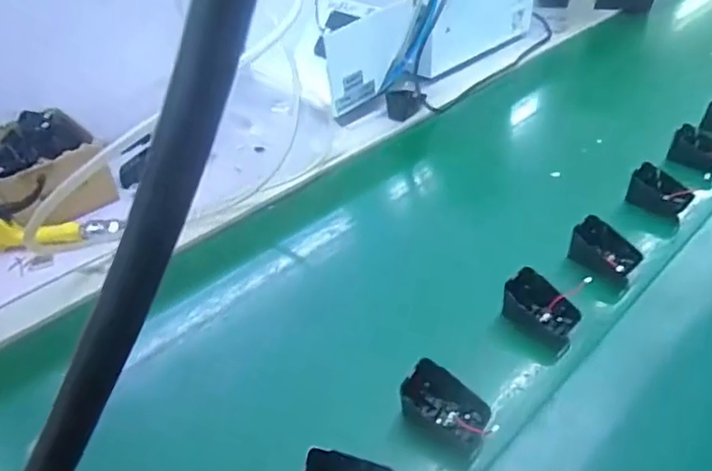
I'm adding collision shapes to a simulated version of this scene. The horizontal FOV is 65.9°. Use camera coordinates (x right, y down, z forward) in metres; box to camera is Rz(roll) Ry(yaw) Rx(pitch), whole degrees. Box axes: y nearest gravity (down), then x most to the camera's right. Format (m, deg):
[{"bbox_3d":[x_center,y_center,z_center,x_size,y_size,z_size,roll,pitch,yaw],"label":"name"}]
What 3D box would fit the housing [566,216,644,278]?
[{"bbox_3d":[0.264,0.014,0.579,0.066,0.038,0.034,30,49,34],"label":"housing"}]

